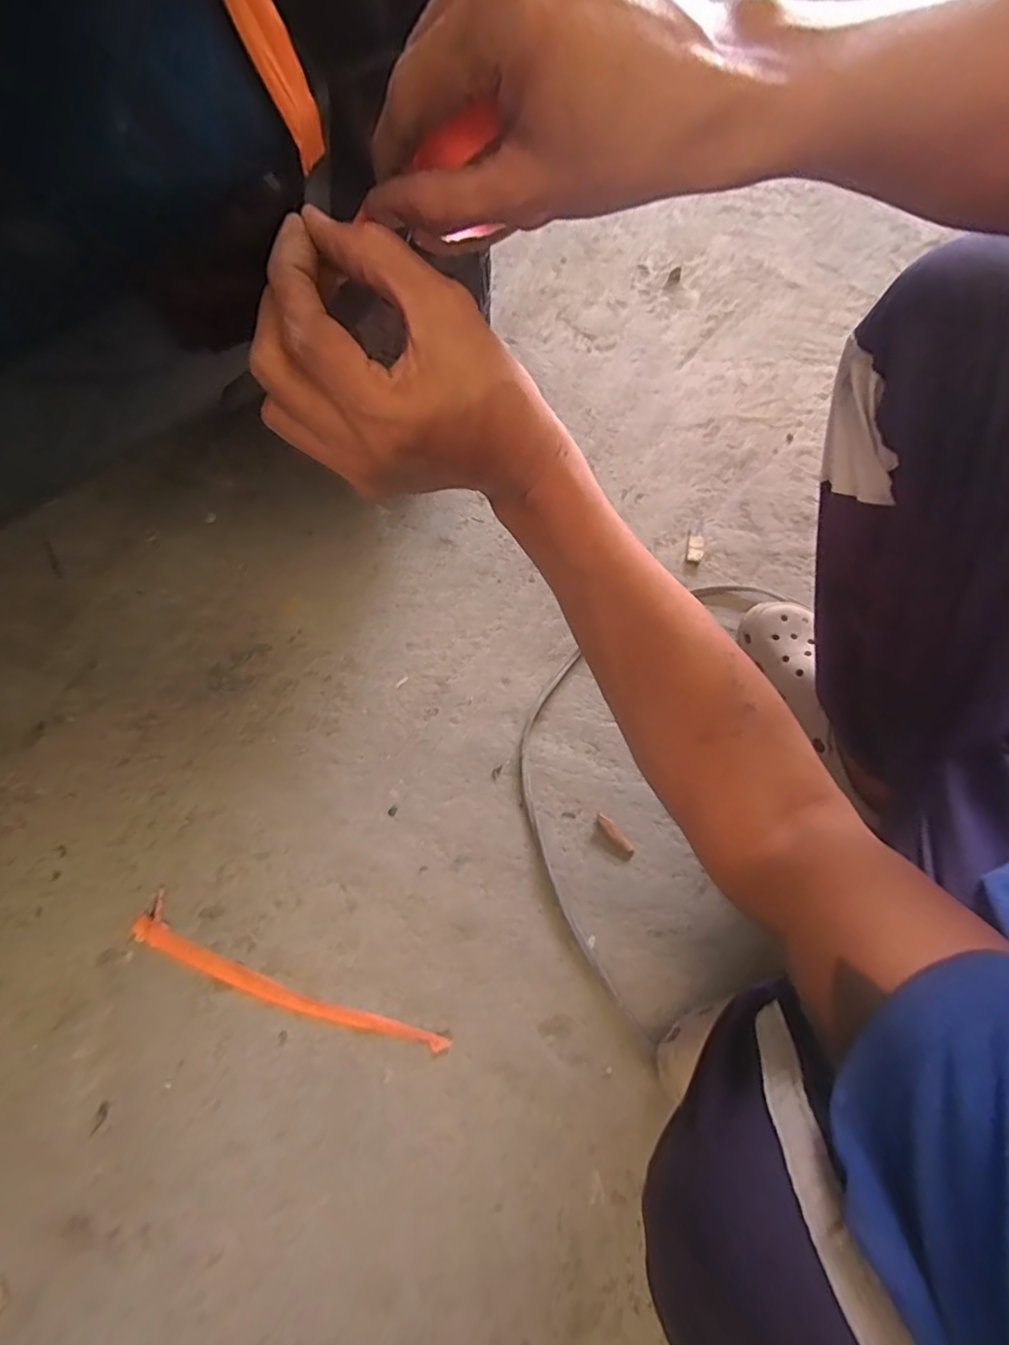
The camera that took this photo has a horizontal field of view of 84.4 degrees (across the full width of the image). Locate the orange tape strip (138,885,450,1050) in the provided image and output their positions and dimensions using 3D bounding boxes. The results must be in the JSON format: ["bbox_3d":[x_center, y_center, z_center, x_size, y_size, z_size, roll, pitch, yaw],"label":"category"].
[{"bbox_3d":[-0.217,0.315,0.557,0.331,0.007,0.045,26,73,3],"label":"orange tape strip"}]

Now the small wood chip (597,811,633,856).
[{"bbox_3d":[0.121,0.178,0.612,0.013,0.016,0.053,-40,77,-14],"label":"small wood chip"}]

